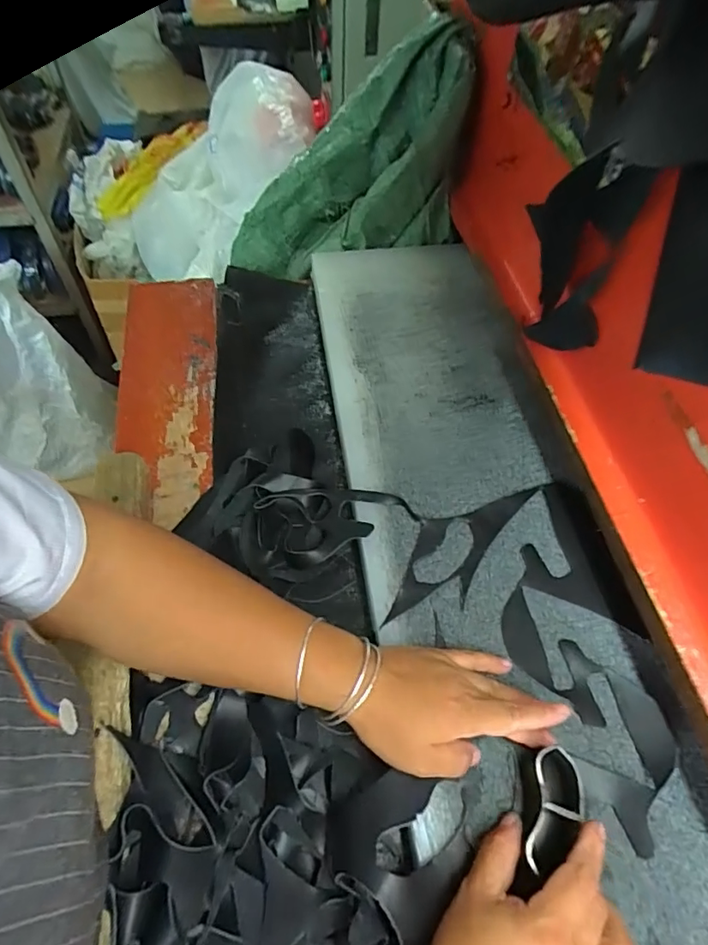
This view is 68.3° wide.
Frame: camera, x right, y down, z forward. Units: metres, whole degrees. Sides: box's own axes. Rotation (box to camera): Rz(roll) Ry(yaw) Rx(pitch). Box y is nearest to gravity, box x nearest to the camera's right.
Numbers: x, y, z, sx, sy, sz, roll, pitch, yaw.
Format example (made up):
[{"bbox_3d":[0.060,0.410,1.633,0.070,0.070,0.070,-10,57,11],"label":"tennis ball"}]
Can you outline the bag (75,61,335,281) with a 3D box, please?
[{"bbox_3d":[-0.372,-0.655,1.196,0.703,0.264,0.288,-7,53,31],"label":"bag"}]

